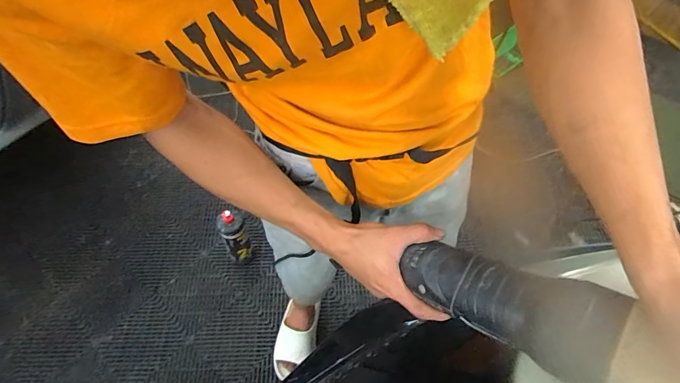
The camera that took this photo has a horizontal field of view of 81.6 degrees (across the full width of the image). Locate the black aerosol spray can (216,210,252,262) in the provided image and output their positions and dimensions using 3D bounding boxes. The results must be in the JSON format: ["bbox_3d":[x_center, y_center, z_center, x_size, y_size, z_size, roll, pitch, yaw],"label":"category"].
[{"bbox_3d":[-0.315,0.142,1.205,0.077,0.234,0.084,-20,59,-14],"label":"black aerosol spray can"}]

